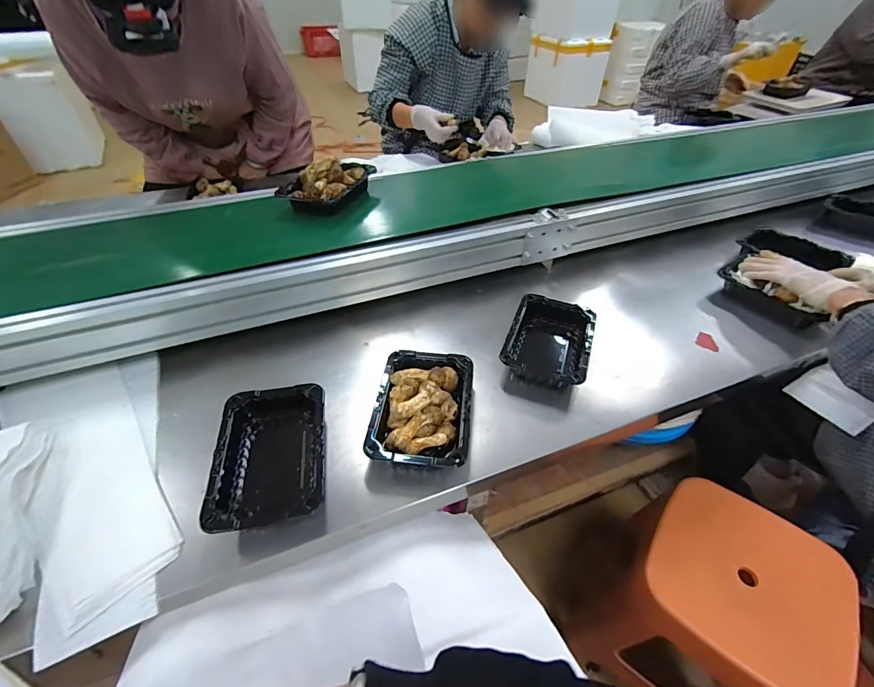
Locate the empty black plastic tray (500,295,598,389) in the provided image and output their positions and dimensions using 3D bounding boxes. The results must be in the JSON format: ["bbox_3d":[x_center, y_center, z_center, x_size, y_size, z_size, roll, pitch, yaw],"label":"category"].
[{"bbox_3d":[0.183,-0.002,0.662,0.131,0.044,0.177,17,46,15],"label":"empty black plastic tray"}]

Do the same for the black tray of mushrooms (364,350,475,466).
[{"bbox_3d":[-0.017,0.083,0.561,0.126,0.049,0.176,6,44,4],"label":"black tray of mushrooms"}]

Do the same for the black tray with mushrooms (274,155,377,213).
[{"bbox_3d":[-0.205,-0.298,0.768,0.122,0.060,0.171,21,47,19],"label":"black tray with mushrooms"}]

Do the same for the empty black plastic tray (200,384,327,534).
[{"bbox_3d":[-0.201,0.133,0.503,0.122,0.045,0.182,-6,45,-9],"label":"empty black plastic tray"}]

